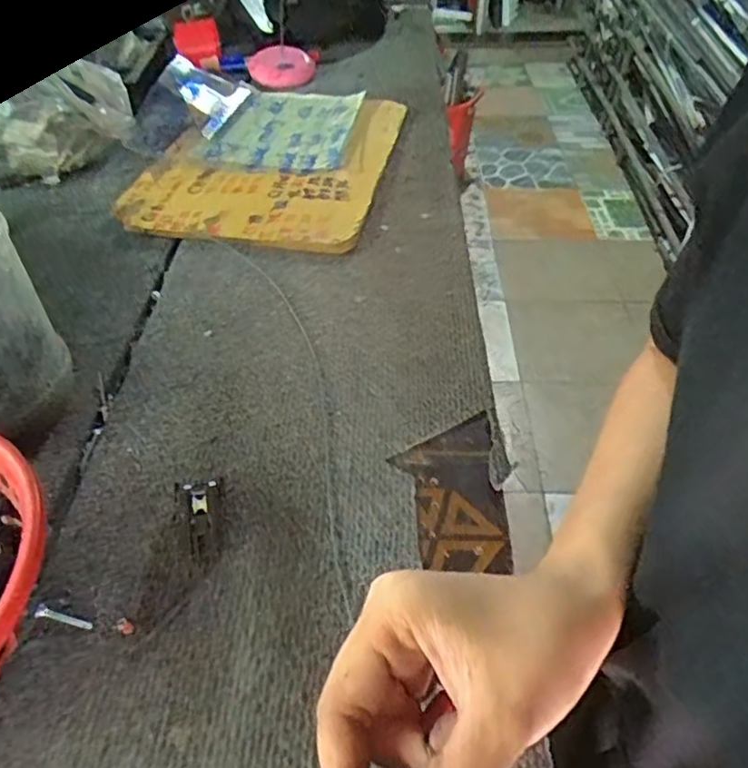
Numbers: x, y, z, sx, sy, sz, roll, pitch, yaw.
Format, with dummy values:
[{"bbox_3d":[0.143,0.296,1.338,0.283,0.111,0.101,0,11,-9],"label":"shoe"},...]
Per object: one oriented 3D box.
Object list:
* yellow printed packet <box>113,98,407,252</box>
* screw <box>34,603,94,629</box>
[{"bbox_3d":[-0.109,-0.237,0.676,0.242,0.010,0.309,5,43,9],"label":"yellow printed packet"},{"bbox_3d":[-0.159,0.120,0.326,0.030,0.004,0.007,14,46,11],"label":"screw"}]

